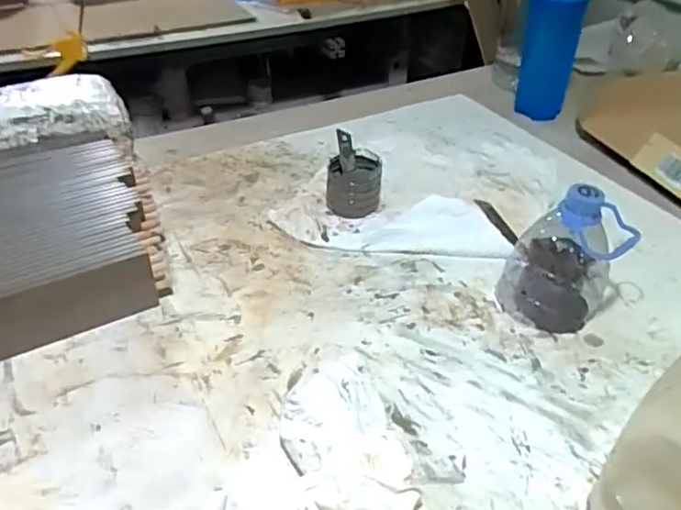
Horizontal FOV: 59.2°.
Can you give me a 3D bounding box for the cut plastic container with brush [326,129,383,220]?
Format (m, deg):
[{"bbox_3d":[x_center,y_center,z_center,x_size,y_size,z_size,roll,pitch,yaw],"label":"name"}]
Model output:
[{"bbox_3d":[0.016,-0.094,0.716,0.065,0.069,0.078,3,37,5],"label":"cut plastic container with brush"}]

